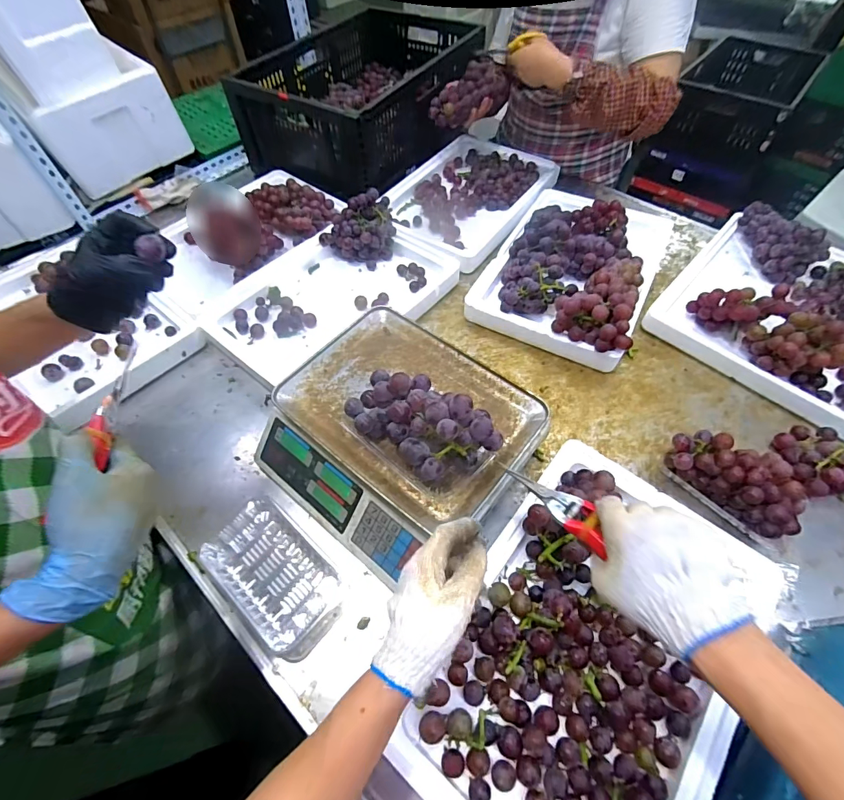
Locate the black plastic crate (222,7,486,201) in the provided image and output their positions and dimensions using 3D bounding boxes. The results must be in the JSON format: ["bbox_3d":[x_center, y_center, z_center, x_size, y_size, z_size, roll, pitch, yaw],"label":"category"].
[{"bbox_3d":[-0.149,-0.866,1.150,0.464,0.197,0.668,26,60,17],"label":"black plastic crate"}]

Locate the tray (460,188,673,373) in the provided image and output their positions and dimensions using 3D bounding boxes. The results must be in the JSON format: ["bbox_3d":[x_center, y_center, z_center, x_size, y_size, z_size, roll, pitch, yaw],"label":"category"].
[{"bbox_3d":[0.313,-0.294,0.821,0.299,0.115,0.446,25,60,17],"label":"tray"}]

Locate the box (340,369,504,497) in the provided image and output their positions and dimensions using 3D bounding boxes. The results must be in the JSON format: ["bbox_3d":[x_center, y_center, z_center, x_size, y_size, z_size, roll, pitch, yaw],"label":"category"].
[{"bbox_3d":[-0.001,0.029,0.505,0.178,0.103,0.107,33,63,21],"label":"box"}]

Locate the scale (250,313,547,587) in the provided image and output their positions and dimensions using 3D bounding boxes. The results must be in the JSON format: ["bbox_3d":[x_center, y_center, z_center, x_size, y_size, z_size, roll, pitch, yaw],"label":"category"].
[{"bbox_3d":[-0.039,0.057,0.603,0.327,0.122,0.302,35,63,22],"label":"scale"}]

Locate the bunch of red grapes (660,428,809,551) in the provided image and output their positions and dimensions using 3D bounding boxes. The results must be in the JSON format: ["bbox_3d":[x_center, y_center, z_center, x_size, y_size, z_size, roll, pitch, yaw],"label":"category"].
[{"bbox_3d":[0.447,0.105,0.586,0.180,0.081,0.115,38,65,23],"label":"bunch of red grapes"}]

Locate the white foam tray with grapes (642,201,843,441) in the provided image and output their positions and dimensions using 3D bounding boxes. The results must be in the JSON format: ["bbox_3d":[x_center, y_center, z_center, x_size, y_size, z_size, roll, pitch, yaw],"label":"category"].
[{"bbox_3d":[0.693,-0.185,0.757,0.435,0.089,0.381,-40,64,-23],"label":"white foam tray with grapes"}]

